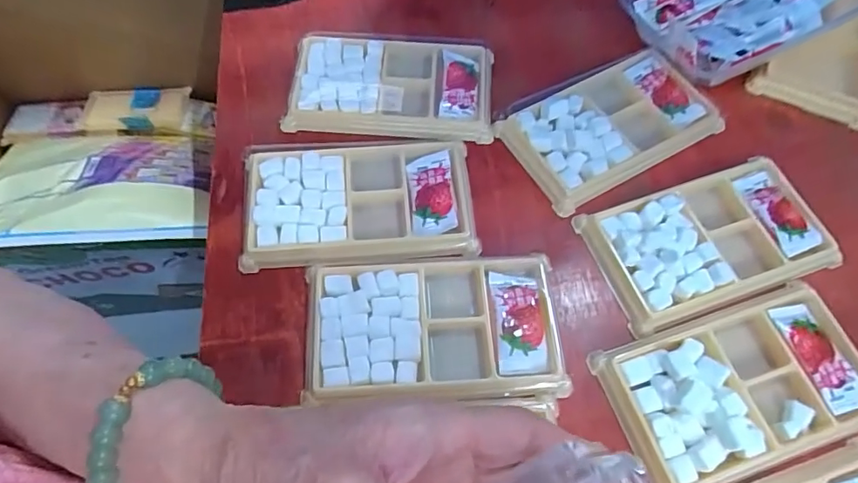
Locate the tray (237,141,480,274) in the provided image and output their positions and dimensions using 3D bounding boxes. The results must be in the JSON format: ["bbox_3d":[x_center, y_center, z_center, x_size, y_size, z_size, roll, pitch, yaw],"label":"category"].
[{"bbox_3d":[-0.043,-0.025,0.310,0.136,0.013,0.078,-6,64,-2],"label":"tray"}]

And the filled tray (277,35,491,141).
[{"bbox_3d":[-0.026,-0.108,0.354,0.138,0.016,0.079,2,64,1],"label":"filled tray"}]

